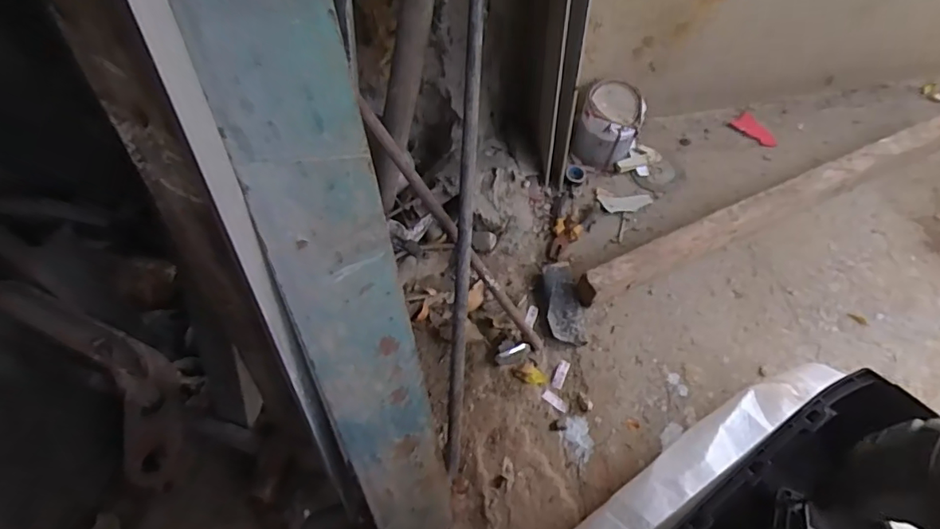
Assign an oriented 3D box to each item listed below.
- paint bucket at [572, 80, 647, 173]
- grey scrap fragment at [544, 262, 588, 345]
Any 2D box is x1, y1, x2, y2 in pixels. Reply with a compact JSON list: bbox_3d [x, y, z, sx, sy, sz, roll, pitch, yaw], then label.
[{"bbox_3d":[0.260,-0.257,0.989,0.118,0.131,0.105,11,60,10],"label":"paint bucket"},{"bbox_3d":[0.155,0.060,0.859,0.060,0.019,0.136,0,59,3],"label":"grey scrap fragment"}]

